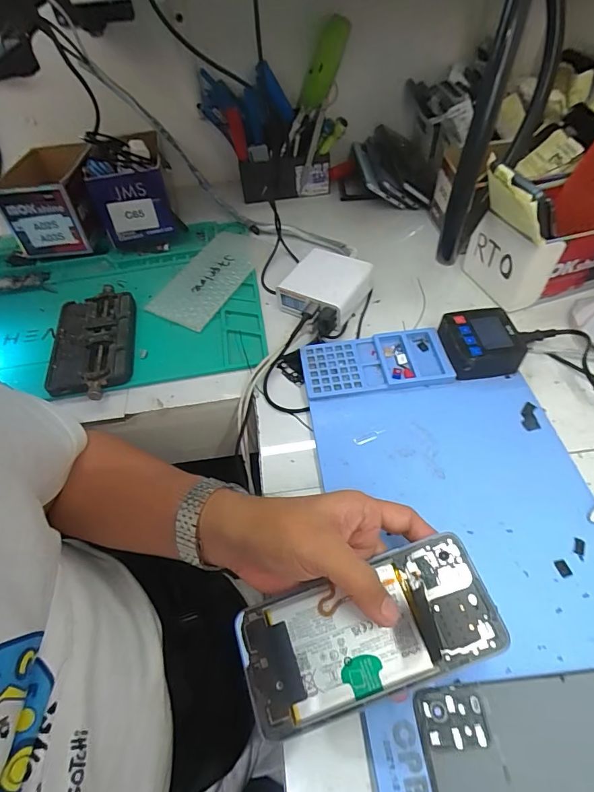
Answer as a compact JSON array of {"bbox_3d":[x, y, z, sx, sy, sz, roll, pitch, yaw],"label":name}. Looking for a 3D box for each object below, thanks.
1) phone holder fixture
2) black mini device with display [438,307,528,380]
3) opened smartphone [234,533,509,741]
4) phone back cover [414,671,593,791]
[{"bbox_3d":[-0.239,-0.062,0.490,0.094,0.025,0.171,-12,55,-5],"label":"phone holder fixture"},{"bbox_3d":[0.193,-0.057,0.434,0.083,0.028,0.070,-8,54,-2],"label":"black mini device with display"},{"bbox_3d":[0.045,0.152,0.270,0.161,0.010,0.071,-19,55,-3],"label":"opened smartphone"},{"bbox_3d":[0.159,0.218,0.257,0.159,0.009,0.072,-6,54,-1],"label":"phone back cover"}]

